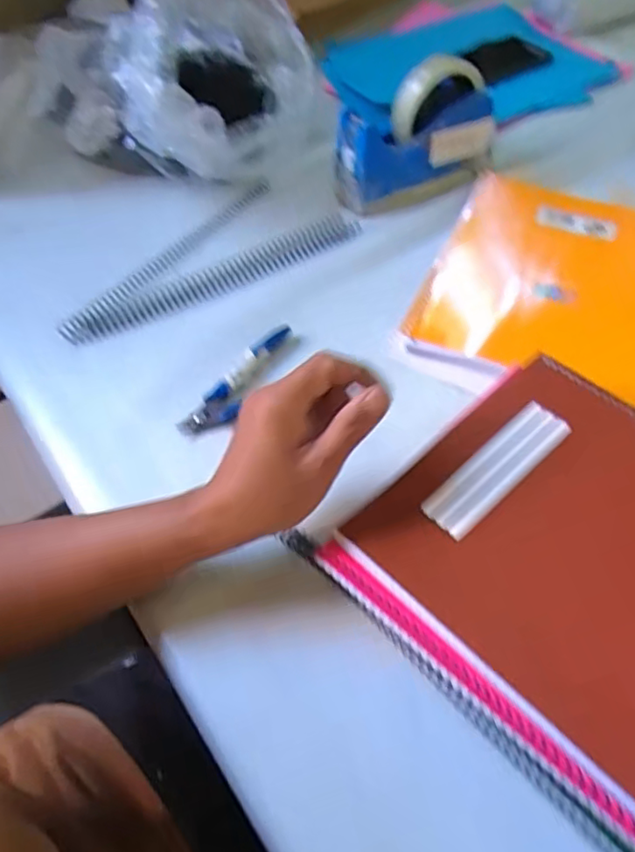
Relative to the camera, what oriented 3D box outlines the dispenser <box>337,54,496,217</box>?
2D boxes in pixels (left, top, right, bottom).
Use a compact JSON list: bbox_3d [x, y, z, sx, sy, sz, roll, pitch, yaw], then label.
[{"bbox_3d":[0.097,-0.280,0.584,0.159,0.100,0.053,-21,53,-10],"label":"dispenser"}]

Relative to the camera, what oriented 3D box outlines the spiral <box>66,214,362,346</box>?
[{"bbox_3d":[-0.087,-0.134,0.557,0.278,0.023,0.030,-26,55,-14],"label":"spiral"}]

